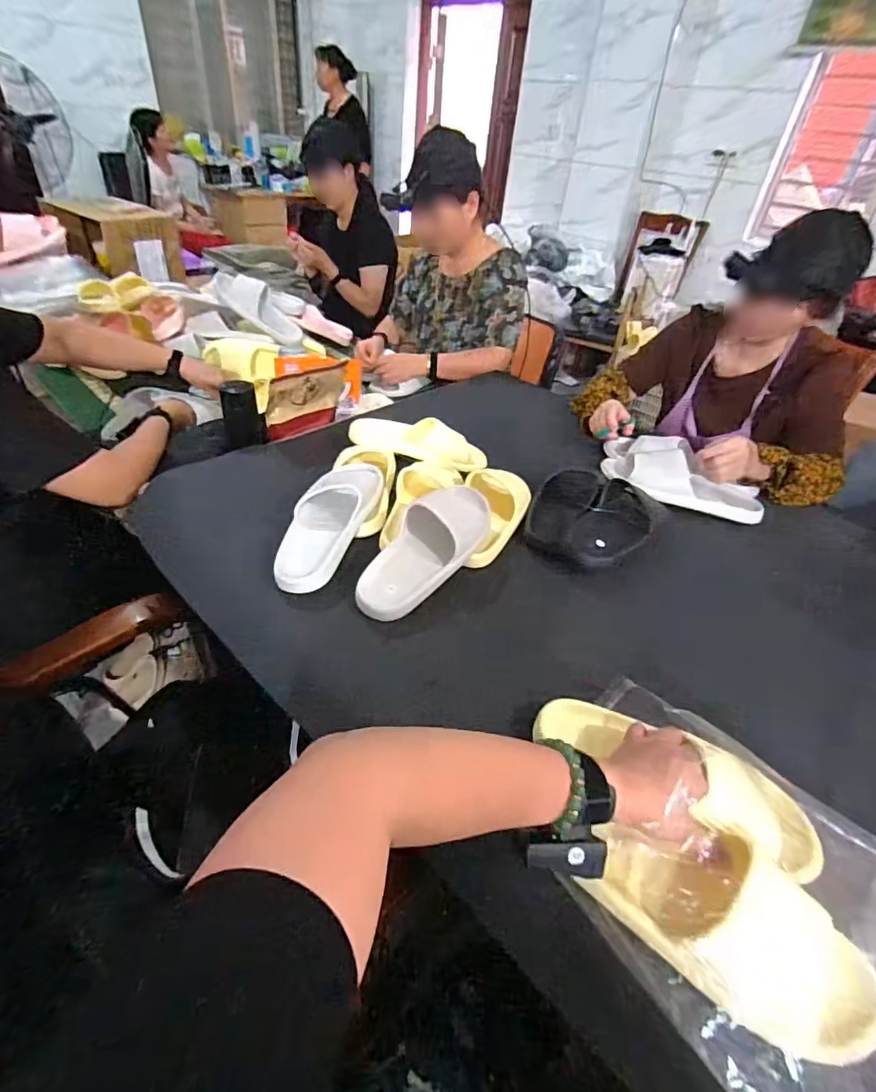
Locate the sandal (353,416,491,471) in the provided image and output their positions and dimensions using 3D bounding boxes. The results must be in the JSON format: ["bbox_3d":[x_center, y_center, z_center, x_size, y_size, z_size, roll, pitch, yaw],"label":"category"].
[{"bbox_3d":[-0.037,-0.196,0.940,0.257,0.067,0.093,11,40,6],"label":"sandal"}]

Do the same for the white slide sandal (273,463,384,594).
[{"bbox_3d":[-0.162,-0.044,0.735,0.093,0.062,0.248,15,54,10],"label":"white slide sandal"}]

